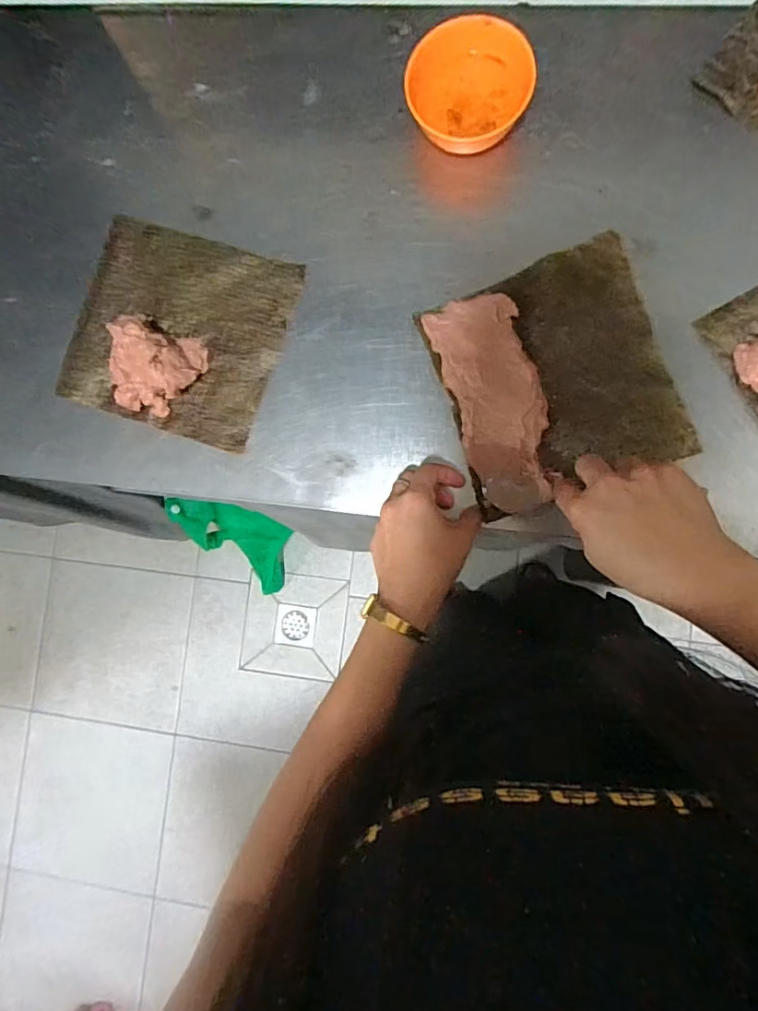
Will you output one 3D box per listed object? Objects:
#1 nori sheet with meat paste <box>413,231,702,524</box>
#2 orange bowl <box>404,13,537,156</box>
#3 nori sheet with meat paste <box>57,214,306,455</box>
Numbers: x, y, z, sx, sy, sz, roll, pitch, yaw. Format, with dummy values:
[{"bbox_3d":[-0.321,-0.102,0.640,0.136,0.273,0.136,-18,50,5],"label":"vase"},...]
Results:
[{"bbox_3d":[0.148,-0.109,0.452,0.179,0.016,0.193,-21,84,4],"label":"nori sheet with meat paste"},{"bbox_3d":[0.078,-0.355,0.453,0.106,0.049,0.093,5,87,6],"label":"orange bowl"},{"bbox_3d":[-0.192,-0.165,0.485,0.199,0.031,0.184,18,88,7],"label":"nori sheet with meat paste"}]

